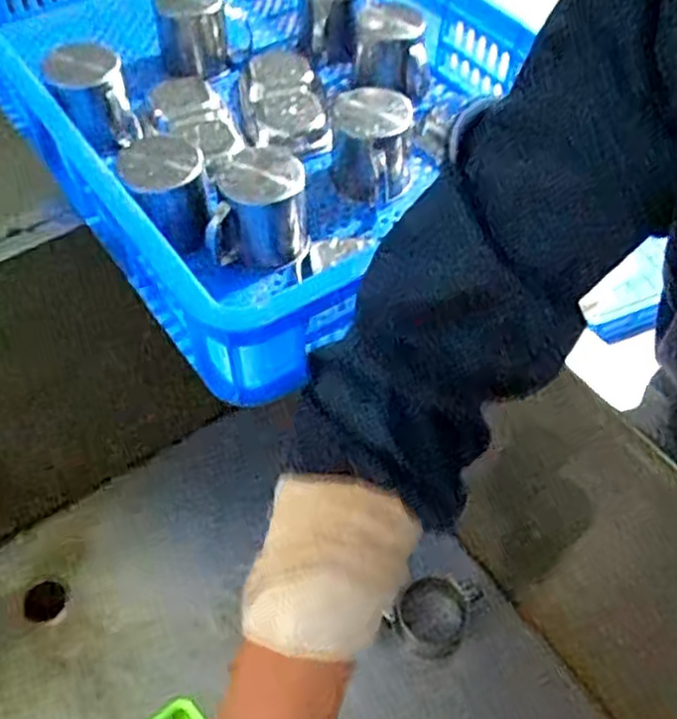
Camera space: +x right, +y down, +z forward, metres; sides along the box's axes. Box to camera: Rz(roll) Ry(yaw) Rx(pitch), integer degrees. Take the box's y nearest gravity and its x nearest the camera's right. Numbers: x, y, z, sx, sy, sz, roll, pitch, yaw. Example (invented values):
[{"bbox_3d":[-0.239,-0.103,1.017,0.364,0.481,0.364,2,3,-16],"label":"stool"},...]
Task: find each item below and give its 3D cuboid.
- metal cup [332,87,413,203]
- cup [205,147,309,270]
[{"bbox_3d":[0.028,-0.179,0.633,0.066,0.076,0.071,2,52,-2],"label":"metal cup"},{"bbox_3d":[-0.063,-0.120,0.586,0.074,0.071,0.065,3,52,-1],"label":"cup"}]

